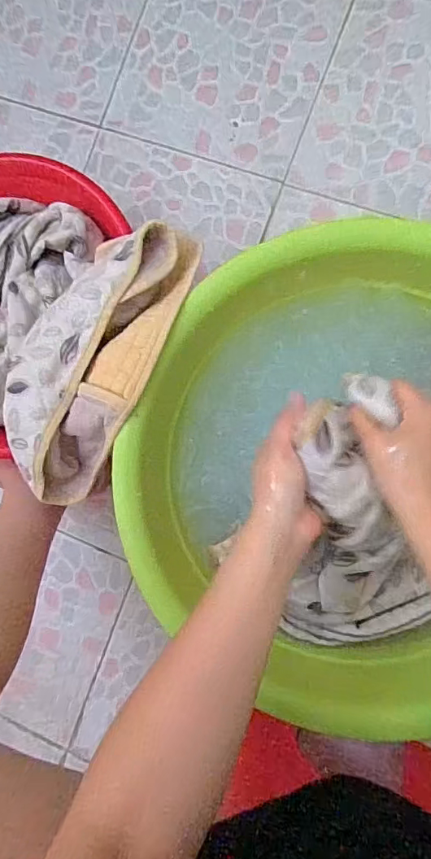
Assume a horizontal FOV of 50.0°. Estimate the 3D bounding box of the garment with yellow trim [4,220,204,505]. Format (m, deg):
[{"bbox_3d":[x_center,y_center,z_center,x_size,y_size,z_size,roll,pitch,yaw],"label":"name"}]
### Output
[{"bbox_3d":[-0.135,-0.077,0.521,0.146,0.072,0.319,33,94,7],"label":"garment with yellow trim"}]

